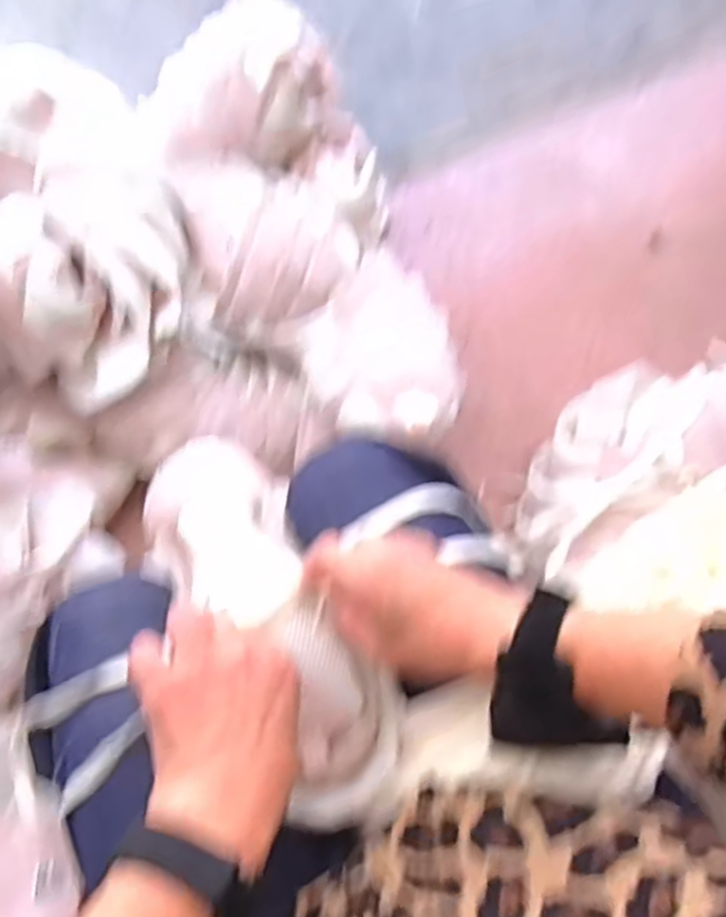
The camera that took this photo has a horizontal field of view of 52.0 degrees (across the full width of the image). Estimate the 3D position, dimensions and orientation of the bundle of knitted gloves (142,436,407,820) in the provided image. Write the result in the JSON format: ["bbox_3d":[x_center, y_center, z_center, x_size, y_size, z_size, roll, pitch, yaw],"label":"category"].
[{"bbox_3d":[-0.061,0.102,0.471,0.095,0.060,0.246,-30,77,-7],"label":"bundle of knitted gloves"}]

